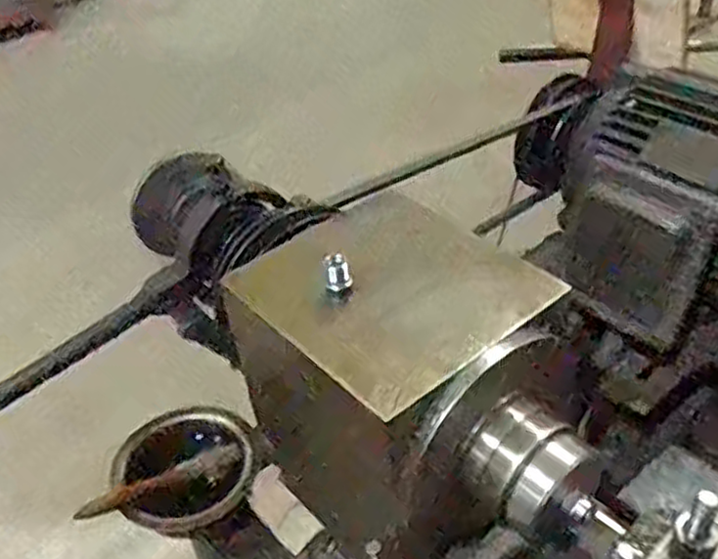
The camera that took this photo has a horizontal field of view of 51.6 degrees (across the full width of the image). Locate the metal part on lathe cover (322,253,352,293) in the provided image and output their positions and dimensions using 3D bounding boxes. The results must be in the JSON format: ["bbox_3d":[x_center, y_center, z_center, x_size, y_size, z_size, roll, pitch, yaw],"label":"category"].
[{"bbox_3d":[-0.013,-0.005,0.458,0.016,0.018,0.014,-7,38,-1],"label":"metal part on lathe cover"}]

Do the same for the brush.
[{"bbox_3d":[-0.177,0.183,0.670,0.150,0.020,0.018,-14,36,-34],"label":"brush"}]

